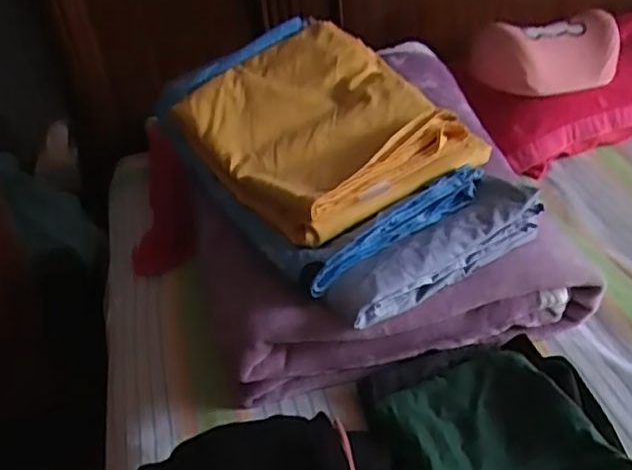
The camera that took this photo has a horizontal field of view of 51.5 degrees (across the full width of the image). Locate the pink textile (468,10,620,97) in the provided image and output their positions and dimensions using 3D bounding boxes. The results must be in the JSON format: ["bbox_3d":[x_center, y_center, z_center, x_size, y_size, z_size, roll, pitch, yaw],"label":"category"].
[{"bbox_3d":[0.441,-0.345,1.273,0.285,0.112,0.077,0,37,9],"label":"pink textile"}]

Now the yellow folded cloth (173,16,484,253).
[{"bbox_3d":[0.002,-0.164,0.965,0.327,0.088,0.398,-30,49,-13],"label":"yellow folded cloth"}]

